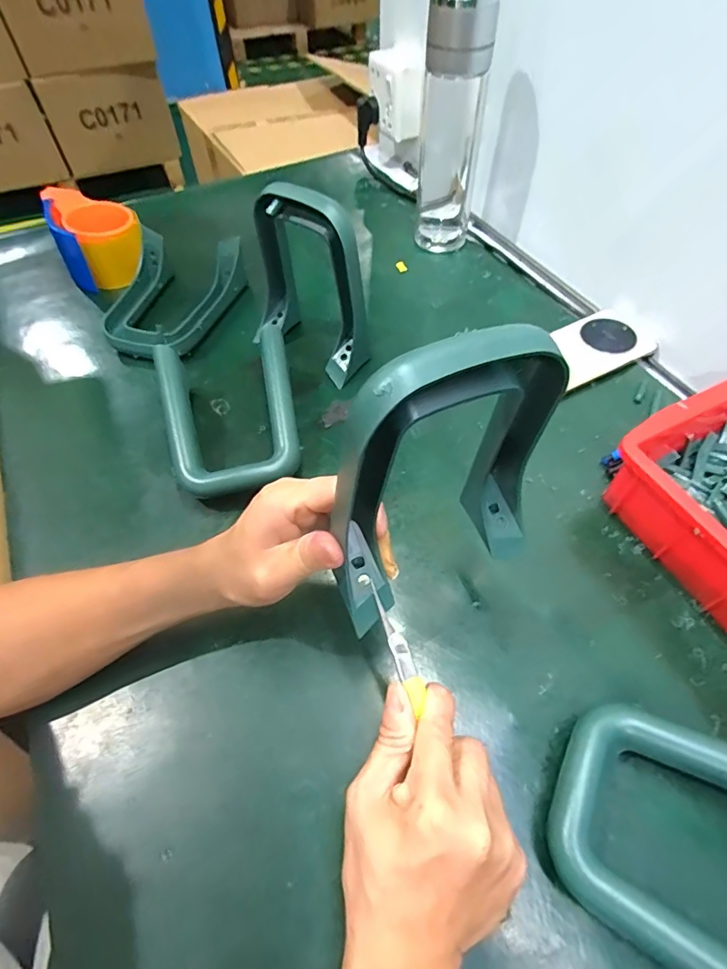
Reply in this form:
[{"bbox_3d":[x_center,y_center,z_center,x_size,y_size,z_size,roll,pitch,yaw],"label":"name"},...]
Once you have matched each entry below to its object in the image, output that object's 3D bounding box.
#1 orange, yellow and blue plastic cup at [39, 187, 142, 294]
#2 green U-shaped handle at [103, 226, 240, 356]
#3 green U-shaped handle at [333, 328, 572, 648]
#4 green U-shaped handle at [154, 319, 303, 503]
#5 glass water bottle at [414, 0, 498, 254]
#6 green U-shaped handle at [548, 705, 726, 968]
[{"bbox_3d":[-0.332,-0.310,0.587,0.100,0.067,0.145,-28,59,-17],"label":"orange, yellow and blue plastic cup"},{"bbox_3d":[-0.227,-0.216,0.542,0.125,0.060,0.163,17,59,14],"label":"green U-shaped handle"},{"bbox_3d":[0.043,-0.005,0.247,0.141,0.161,0.051,-27,59,-14],"label":"green U-shaped handle"},{"bbox_3d":[-0.119,-0.062,0.434,0.115,0.057,0.154,-13,57,-6],"label":"green U-shaped handle"},{"bbox_3d":[0.100,-0.406,0.547,0.066,0.236,0.057,-2,55,0],"label":"glass water bottle"},{"bbox_3d":[0.181,0.194,0.245,0.151,0.060,0.116,22,60,17],"label":"green U-shaped handle"}]

